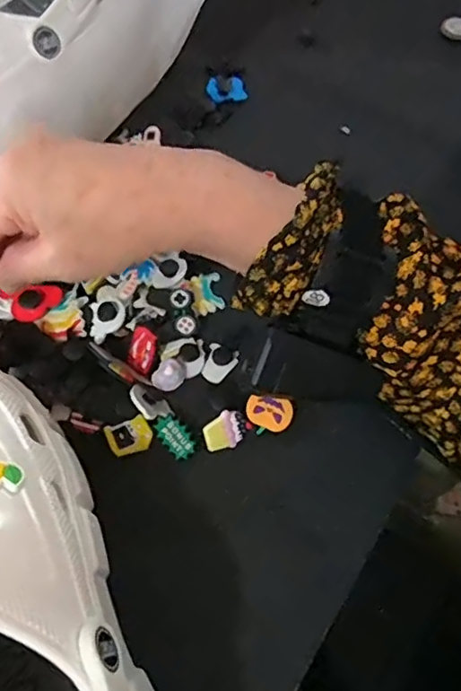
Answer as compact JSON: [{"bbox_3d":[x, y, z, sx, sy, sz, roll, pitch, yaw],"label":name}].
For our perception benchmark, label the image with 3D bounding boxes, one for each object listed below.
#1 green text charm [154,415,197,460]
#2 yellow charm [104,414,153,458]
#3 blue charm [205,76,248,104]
[{"bbox_3d":[-0.029,0.049,0.307,0.024,0.004,0.016,42,70,16],"label":"green text charm"},{"bbox_3d":[-0.053,0.049,0.304,0.023,0.004,0.018,-20,95,-25],"label":"yellow charm"},{"bbox_3d":[-0.003,-0.193,0.428,0.029,0.008,0.021,-1,64,-3],"label":"blue charm"}]

